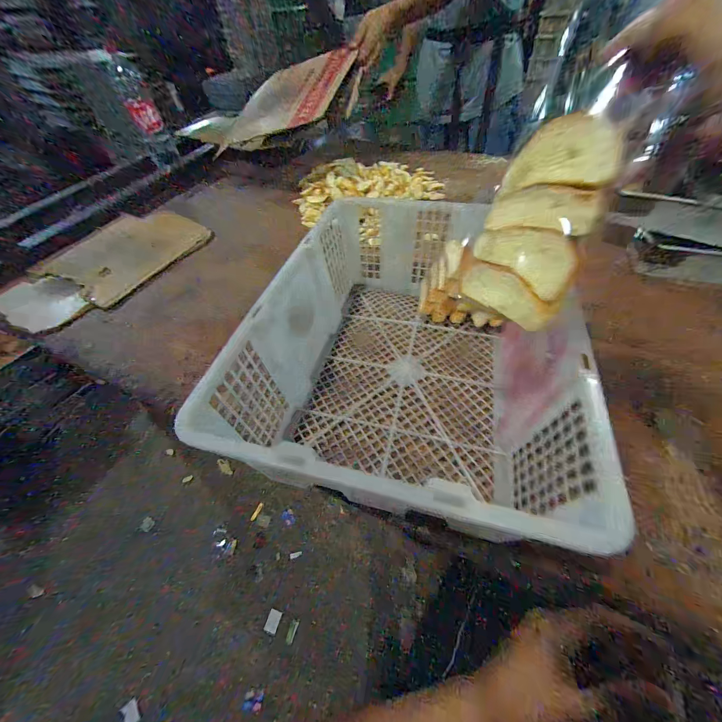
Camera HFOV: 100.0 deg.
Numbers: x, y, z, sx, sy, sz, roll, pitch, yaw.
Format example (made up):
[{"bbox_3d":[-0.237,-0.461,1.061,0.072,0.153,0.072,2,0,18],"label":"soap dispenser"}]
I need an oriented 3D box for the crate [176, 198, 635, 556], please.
[{"bbox_3d":[0.072,-0.044,0.429,0.342,0.173,0.446,10,54,12],"label":"crate"}]

